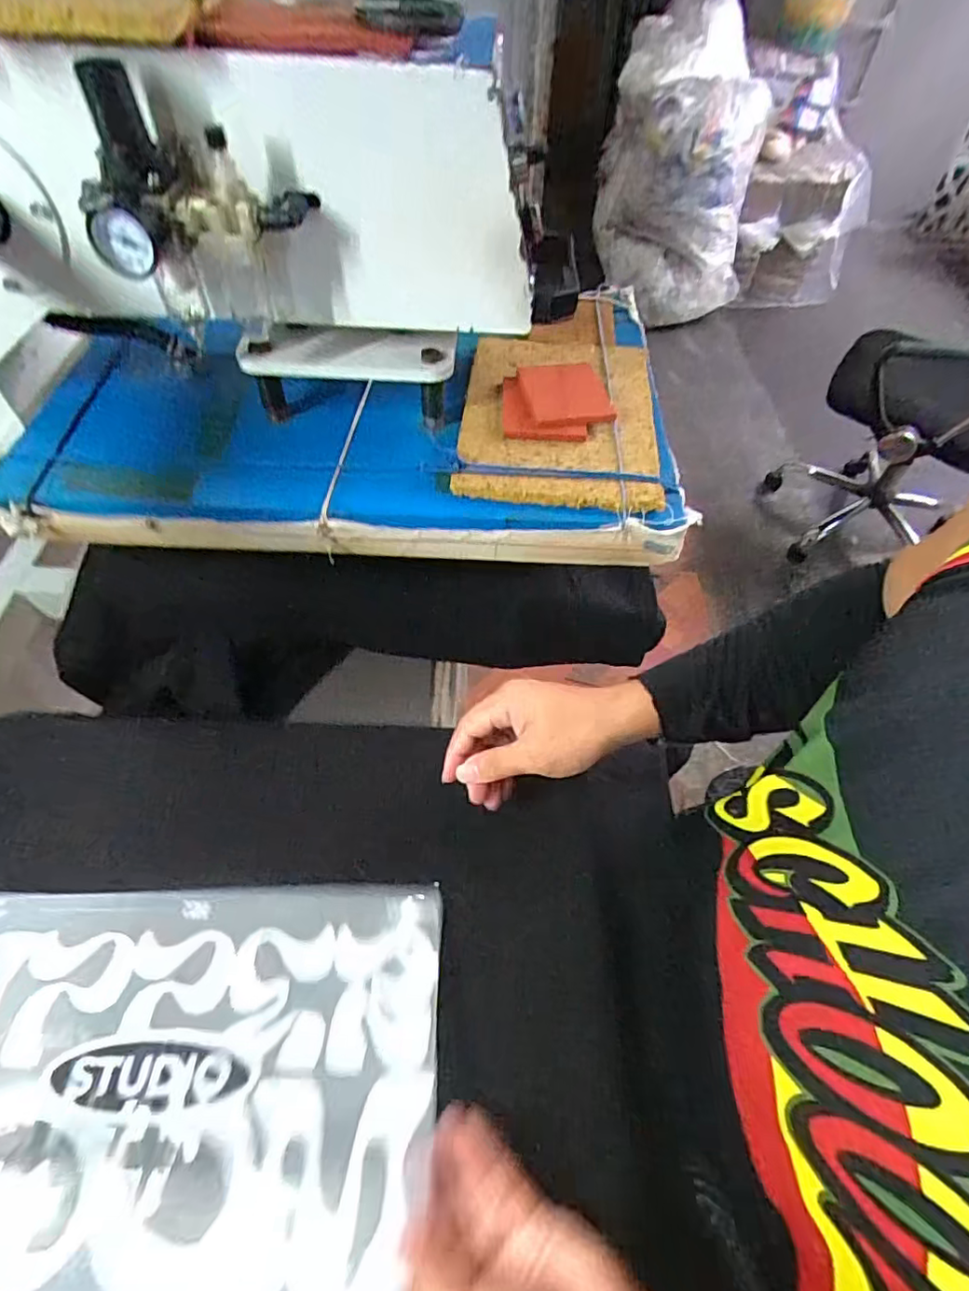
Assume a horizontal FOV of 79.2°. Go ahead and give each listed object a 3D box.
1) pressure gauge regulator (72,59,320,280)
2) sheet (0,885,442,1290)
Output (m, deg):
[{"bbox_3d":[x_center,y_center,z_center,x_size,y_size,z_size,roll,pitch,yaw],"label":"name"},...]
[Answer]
[{"bbox_3d":[-0.188,-0.306,0.370,0.140,0.084,0.074,-23,59,-17],"label":"pressure gauge regulator"},{"bbox_3d":[-0.206,0.283,0.337,0.343,0.032,0.270,1,55,-2],"label":"sheet"}]

